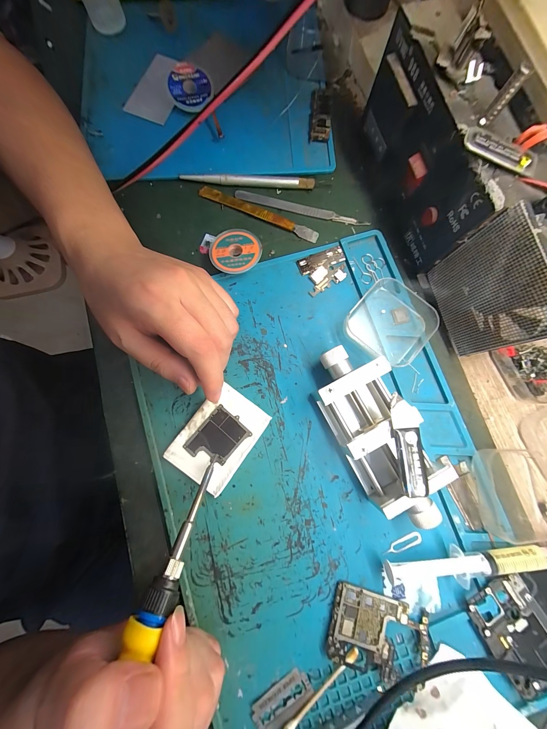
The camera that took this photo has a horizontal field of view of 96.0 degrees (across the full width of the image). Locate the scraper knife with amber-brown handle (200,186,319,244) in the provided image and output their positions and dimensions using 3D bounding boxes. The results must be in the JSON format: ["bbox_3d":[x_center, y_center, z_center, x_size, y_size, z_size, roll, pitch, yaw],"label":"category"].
[{"bbox_3d":[-0.014,-0.144,0.233,0.120,0.005,0.010,24,80,3],"label":"scraper knife with amber-brown handle"}]

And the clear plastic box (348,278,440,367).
[{"bbox_3d":[0.103,-0.039,0.210,0.063,0.016,0.064,40,81,6],"label":"clear plastic box"}]

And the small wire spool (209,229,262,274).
[{"bbox_3d":[-0.033,-0.101,0.220,0.044,0.014,0.040,0,79,-1],"label":"small wire spool"}]

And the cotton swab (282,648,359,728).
[{"bbox_3d":[0.033,0.223,0.167,0.069,0.004,0.009,-42,83,-8],"label":"cotton swab"}]

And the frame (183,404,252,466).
[{"bbox_3d":[-0.044,0.058,0.193,0.033,0.004,0.042,39,81,6],"label":"frame"}]

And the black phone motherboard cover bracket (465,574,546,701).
[{"bbox_3d":[0.173,0.189,0.175,0.048,0.007,0.067,-30,81,-7],"label":"black phone motherboard cover bracket"}]

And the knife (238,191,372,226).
[{"bbox_3d":[0.027,-0.150,0.236,0.126,0.005,0.011,12,79,1],"label":"knife"}]

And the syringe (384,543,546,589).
[{"bbox_3d":[0.149,0.143,0.178,0.138,0.016,0.020,-3,79,-2],"label":"syringe"}]

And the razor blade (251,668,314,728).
[{"bbox_3d":[0.007,0.229,0.166,0.042,0.004,0.022,-32,82,-7],"label":"razor blade"}]

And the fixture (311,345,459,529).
[{"bbox_3d":[0.076,0.051,0.186,0.056,0.032,0.134,-28,81,-6],"label":"fixture"}]

